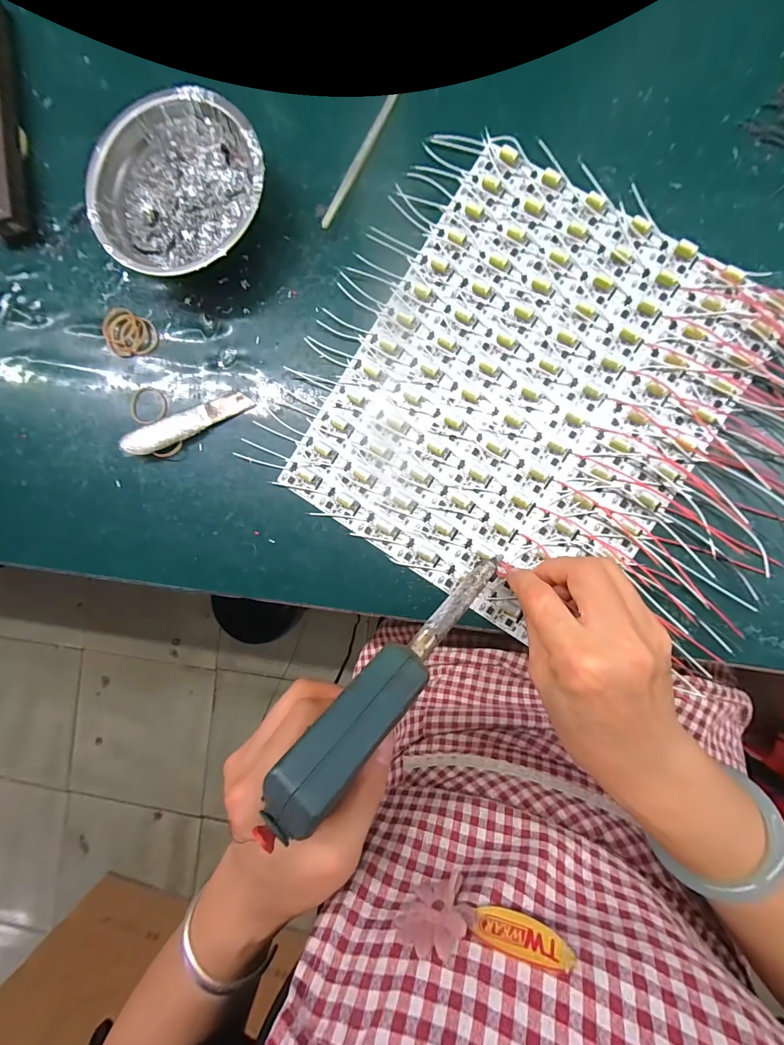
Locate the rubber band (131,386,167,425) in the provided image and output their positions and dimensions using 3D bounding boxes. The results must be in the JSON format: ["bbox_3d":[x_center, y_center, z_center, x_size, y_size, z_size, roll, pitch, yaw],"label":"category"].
[{"bbox_3d":[-0.194,-0.093,0.311,0.032,0.004,0.029,20,92,7],"label":"rubber band"}]

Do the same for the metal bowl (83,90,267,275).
[{"bbox_3d":[-0.151,-0.238,0.287,0.124,0.040,0.125,0,90,7],"label":"metal bowl"}]

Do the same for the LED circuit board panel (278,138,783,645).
[{"bbox_3d":[0.092,-0.088,0.275,0.237,0.010,0.284,33,93,6],"label":"LED circuit board panel"}]

